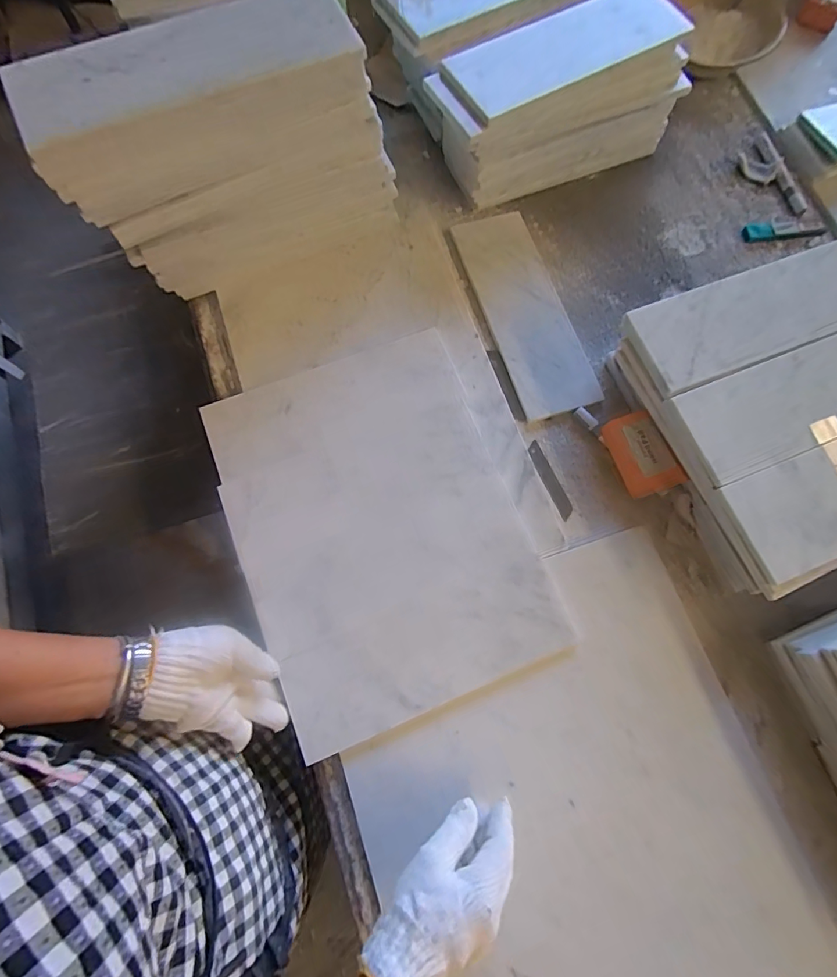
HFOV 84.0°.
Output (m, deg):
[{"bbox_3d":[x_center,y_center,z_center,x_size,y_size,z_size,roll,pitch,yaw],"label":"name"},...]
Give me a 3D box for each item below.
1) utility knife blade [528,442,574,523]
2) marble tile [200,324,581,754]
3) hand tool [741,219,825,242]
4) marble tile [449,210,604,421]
[{"bbox_3d":[0.154,-0.010,0.547,0.020,0.004,0.096,-22,77,-18],"label":"utility knife blade"},{"bbox_3d":[-0.045,0.039,0.516,0.294,0.023,0.396,-21,77,-6],"label":"marble tile"},{"bbox_3d":[0.503,-0.356,0.642,0.103,0.011,0.030,0,76,-1],"label":"hand tool"},{"bbox_3d":[0.135,-0.227,0.587,0.097,0.012,0.287,-19,77,-6],"label":"marble tile"}]

